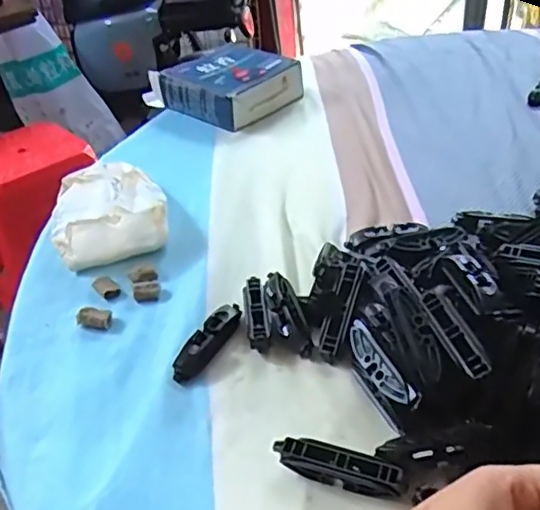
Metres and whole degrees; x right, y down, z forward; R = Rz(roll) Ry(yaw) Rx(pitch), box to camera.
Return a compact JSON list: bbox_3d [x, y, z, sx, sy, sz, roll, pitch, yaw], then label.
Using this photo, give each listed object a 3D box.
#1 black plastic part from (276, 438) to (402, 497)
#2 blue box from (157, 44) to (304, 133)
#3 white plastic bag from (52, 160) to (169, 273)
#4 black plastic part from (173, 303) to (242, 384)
[{"bbox_3d":[0.042,0.128,0.376,0.076,0.014,0.018,9,40,19],"label":"black plastic part"},{"bbox_3d":[-0.045,-0.230,0.832,0.140,0.049,0.144,25,47,34],"label":"blue box"},{"bbox_3d":[-0.162,-0.051,0.615,0.112,0.038,0.149,-12,38,-8],"label":"white plastic bag"},{"bbox_3d":[-0.047,0.064,0.474,0.021,0.016,0.080,16,43,26],"label":"black plastic part"}]

